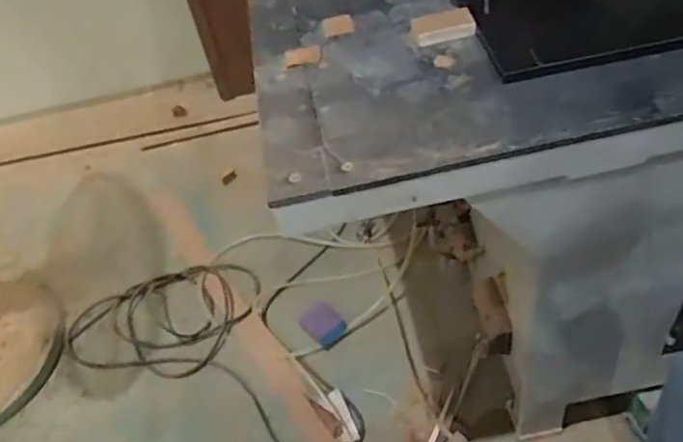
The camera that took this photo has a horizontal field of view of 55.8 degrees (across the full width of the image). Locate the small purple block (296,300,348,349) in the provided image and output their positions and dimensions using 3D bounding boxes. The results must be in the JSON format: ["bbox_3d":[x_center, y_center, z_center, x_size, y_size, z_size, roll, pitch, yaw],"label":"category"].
[{"bbox_3d":[-0.042,0.223,1.424,0.078,0.016,0.100,-39,52,-24],"label":"small purple block"}]

